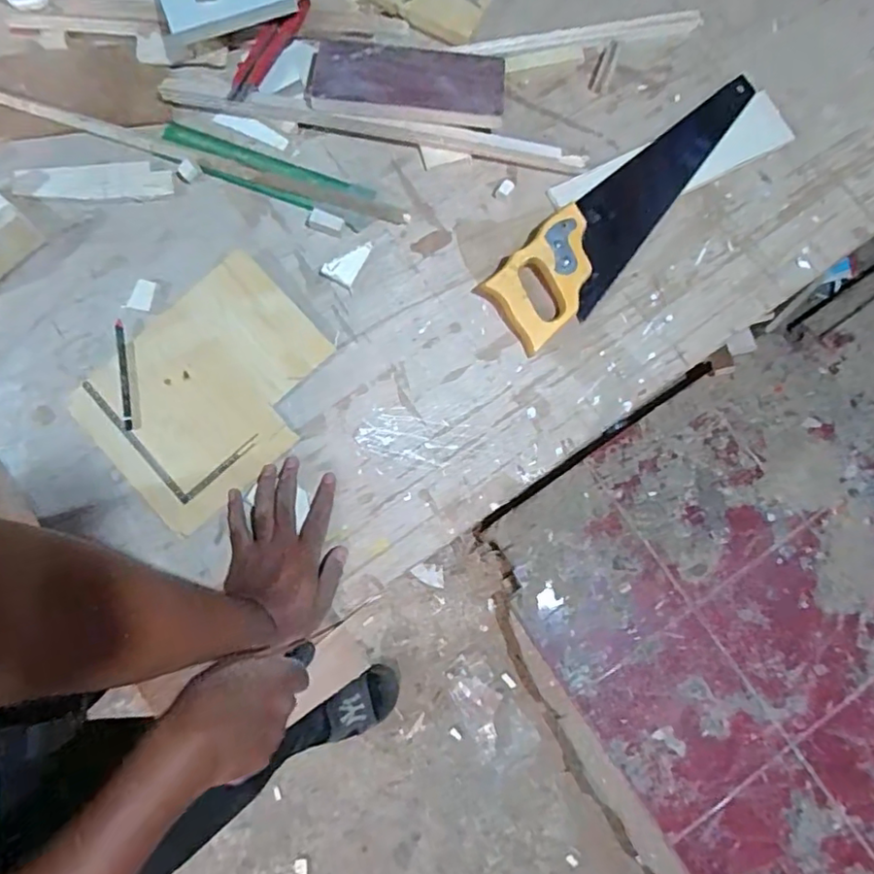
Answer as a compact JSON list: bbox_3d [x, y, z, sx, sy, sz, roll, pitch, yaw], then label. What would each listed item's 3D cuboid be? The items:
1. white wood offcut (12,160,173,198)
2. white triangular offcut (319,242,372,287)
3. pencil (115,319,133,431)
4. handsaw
[{"bbox_3d":[-0.384,-0.284,0.644,0.172,0.008,0.043,-4,80,-2],"label":"white wood offcut"},{"bbox_3d":[-0.100,-0.195,0.636,0.038,0.007,0.055,27,80,3],"label":"white triangular offcut"},{"bbox_3d":[-0.330,-0.066,0.609,0.011,0.006,0.119,-11,80,-3],"label":"pencil"},{"bbox_3d":[0.225,-0.256,0.647,0.403,0.029,0.098,-41,83,-8],"label":"handsaw"}]

